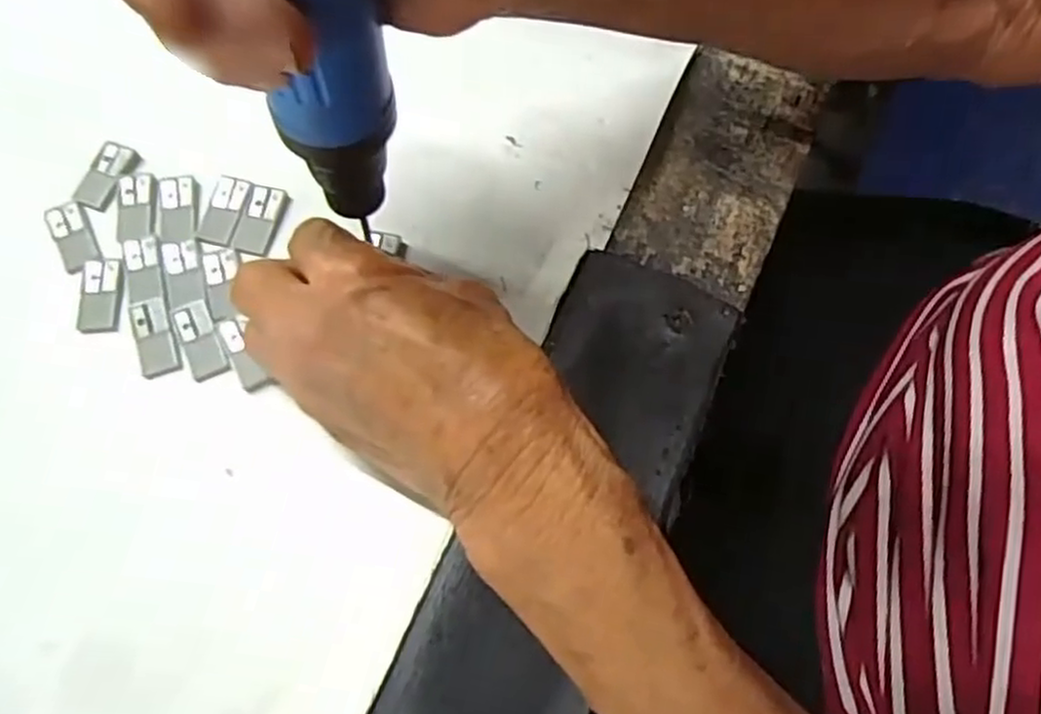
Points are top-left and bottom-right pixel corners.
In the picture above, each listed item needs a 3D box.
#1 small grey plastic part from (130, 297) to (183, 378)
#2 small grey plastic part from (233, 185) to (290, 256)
[{"bbox_3d":[-0.129,-0.008,0.254,0.013,0.004,0.029,-20,68,-9],"label":"small grey plastic part"},{"bbox_3d":[-0.098,-0.052,0.275,0.015,0.004,0.027,12,67,5],"label":"small grey plastic part"}]

